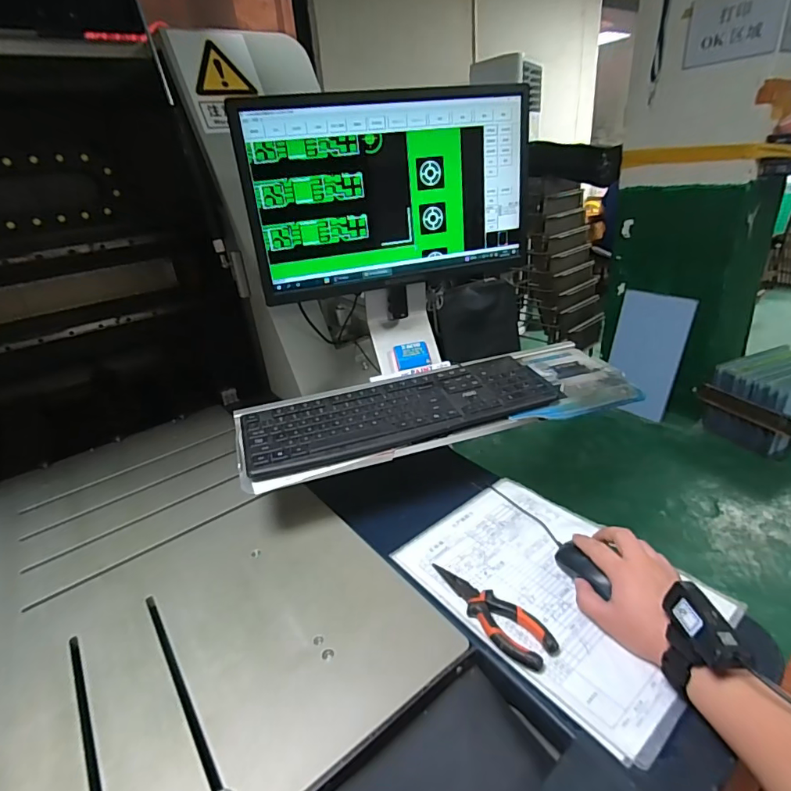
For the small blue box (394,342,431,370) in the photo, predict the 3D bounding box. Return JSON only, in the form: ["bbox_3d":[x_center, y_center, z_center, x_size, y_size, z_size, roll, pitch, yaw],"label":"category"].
[{"bbox_3d":[0.029,-0.069,0.802,0.057,0.043,0.006,-13,-6,-7],"label":"small blue box"}]

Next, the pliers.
[{"bbox_3d":[0.096,0.224,0.494,0.048,0.012,0.150,-23,30,-32],"label":"pliers"}]

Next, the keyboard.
[{"bbox_3d":[0.017,0.017,0.678,0.452,0.029,0.146,-13,28,-14],"label":"keyboard"}]

